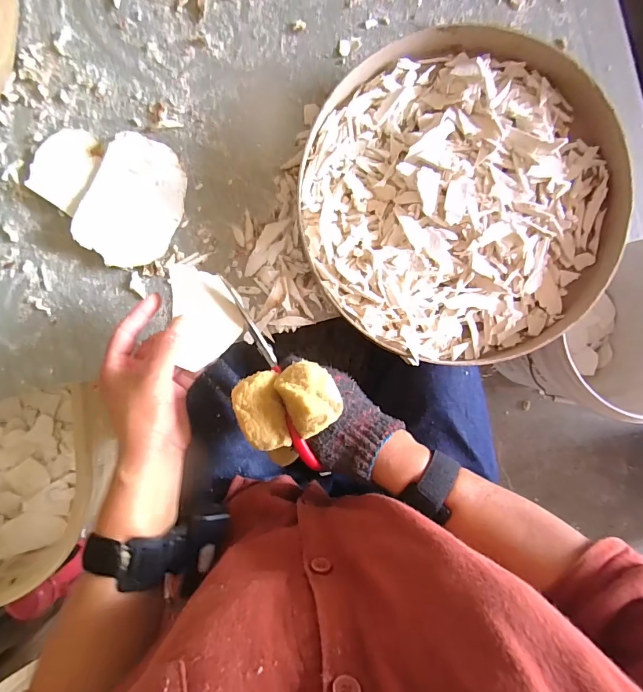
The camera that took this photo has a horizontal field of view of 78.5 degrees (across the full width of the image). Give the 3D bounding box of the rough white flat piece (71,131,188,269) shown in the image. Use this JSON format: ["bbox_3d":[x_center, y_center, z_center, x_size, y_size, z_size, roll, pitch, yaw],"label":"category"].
[{"bbox_3d":[-0.190,-0.145,0.400,0.092,0.016,0.127,20,90,1],"label":"rough white flat piece"}]

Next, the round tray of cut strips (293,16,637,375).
[{"bbox_3d":[0.135,-0.137,0.381,0.296,0.043,0.297,0,90,1],"label":"round tray of cut strips"}]

